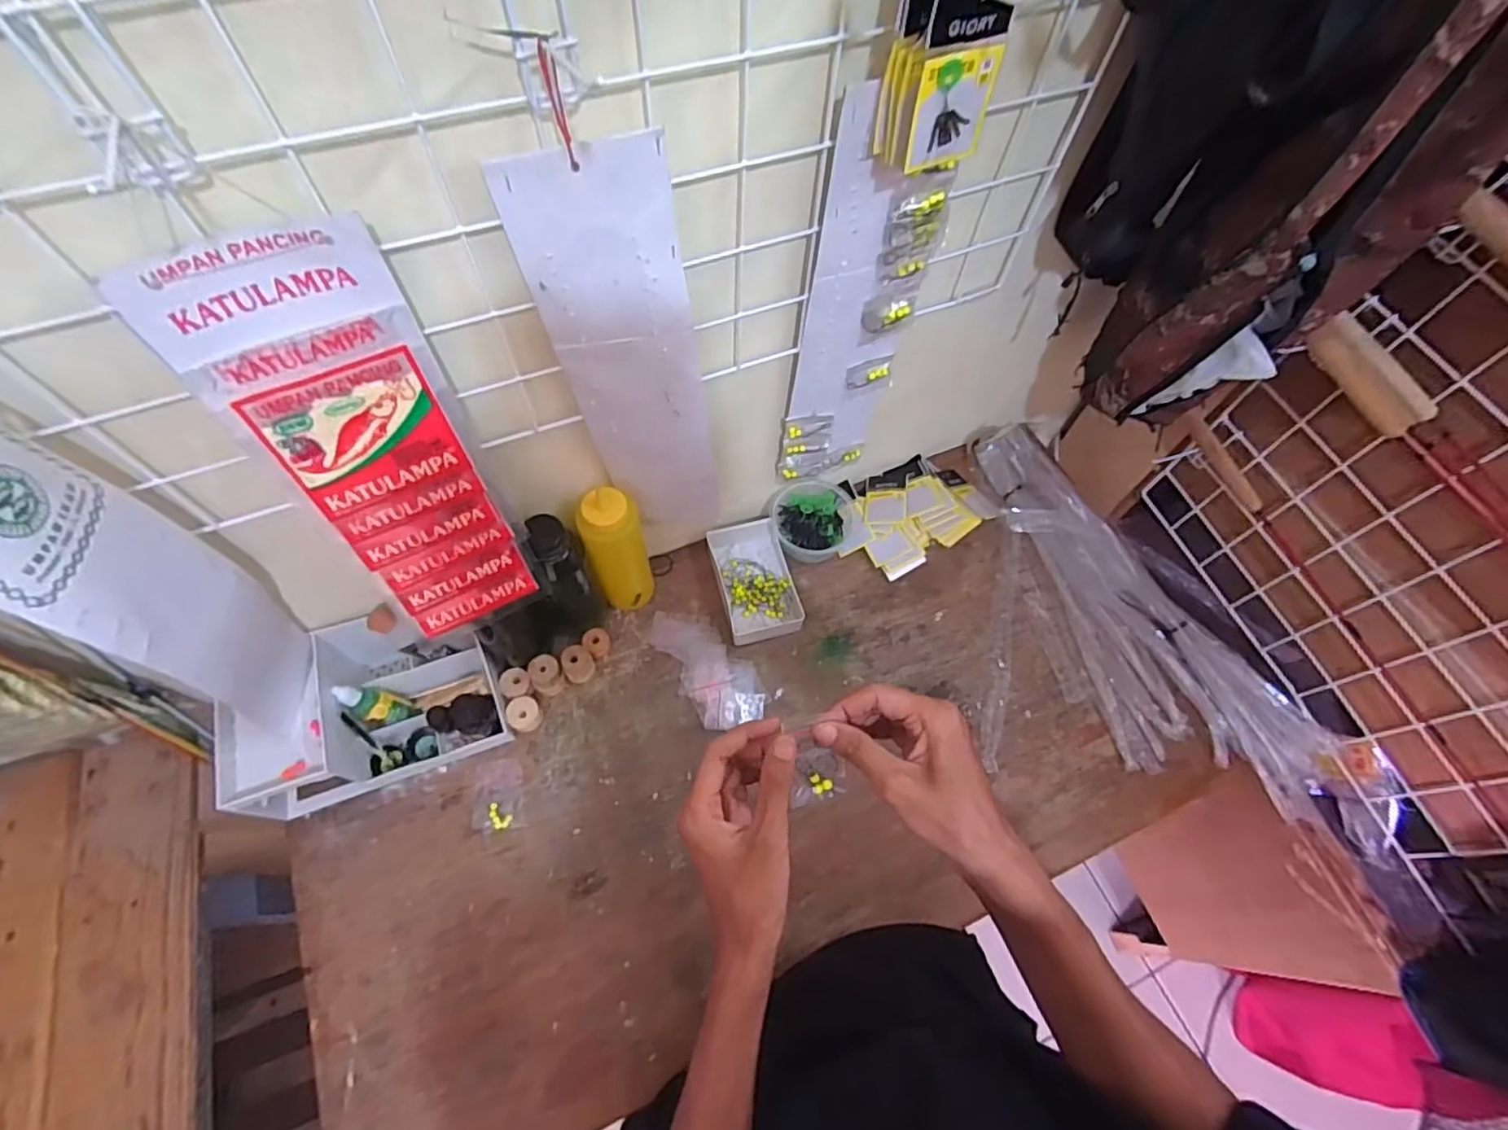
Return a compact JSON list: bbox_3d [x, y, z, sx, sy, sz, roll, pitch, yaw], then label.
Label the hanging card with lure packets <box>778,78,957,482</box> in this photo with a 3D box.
[{"bbox_3d":[0.088,-0.203,0.573,0.100,0.389,0.030,-27,67,-15],"label":"hanging card with lure packets"}]

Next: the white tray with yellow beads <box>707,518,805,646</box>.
[{"bbox_3d":[0.001,0.012,0.779,0.087,0.032,0.154,-13,64,-9],"label":"white tray with yellow beads"}]

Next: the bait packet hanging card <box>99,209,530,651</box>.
[{"bbox_3d":[-0.248,-0.061,0.450,0.114,0.326,0.015,-26,56,-16],"label":"bait packet hanging card"}]

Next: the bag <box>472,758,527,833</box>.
[{"bbox_3d":[-0.263,0.237,0.670,0.050,0.006,0.070,-8,63,-7],"label":"bag"}]

